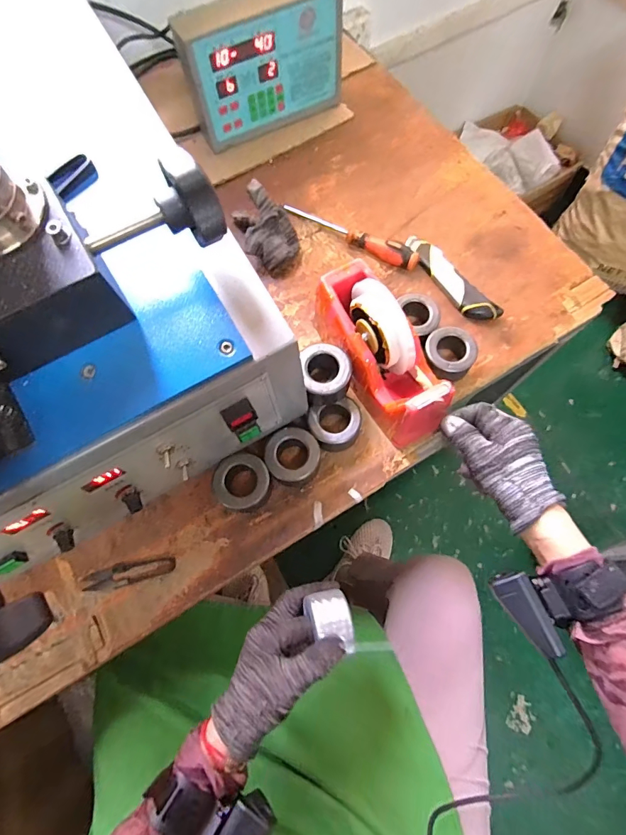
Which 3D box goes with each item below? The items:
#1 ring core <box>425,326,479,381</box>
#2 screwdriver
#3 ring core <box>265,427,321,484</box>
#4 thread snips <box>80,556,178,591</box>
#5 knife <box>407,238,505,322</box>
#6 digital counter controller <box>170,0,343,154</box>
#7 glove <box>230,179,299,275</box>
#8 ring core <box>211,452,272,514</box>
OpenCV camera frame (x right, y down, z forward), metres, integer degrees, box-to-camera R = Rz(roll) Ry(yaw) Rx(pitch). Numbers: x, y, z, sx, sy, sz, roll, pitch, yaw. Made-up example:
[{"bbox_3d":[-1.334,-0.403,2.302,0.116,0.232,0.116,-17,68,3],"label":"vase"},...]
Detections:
[{"bbox_3d":[0.166,-0.077,0.506,0.060,0.033,0.062,0,71,1],"label":"ring core"},{"bbox_3d":[0.050,-0.263,0.585,0.216,0.028,0.025,33,75,12],"label":"screwdriver"},{"bbox_3d":[-0.023,0.045,0.473,0.059,0.036,0.057,0,71,1],"label":"ring core"},{"bbox_3d":[-0.199,0.169,0.450,0.098,0.006,0.024,-16,71,-4],"label":"thread snips"},{"bbox_3d":[0.184,-0.189,0.560,0.040,0.017,0.163,-36,74,-11],"label":"knife"},{"bbox_3d":[-0.071,-0.508,0.592,0.230,0.158,0.066,-29,73,-8],"label":"digital counter controller"},{"bbox_3d":[-0.061,-0.260,0.565,0.073,0.068,0.102,-17,71,-5],"label":"glove"},{"bbox_3d":[-0.079,0.073,0.463,0.057,0.037,0.059,0,71,1],"label":"ring core"}]

